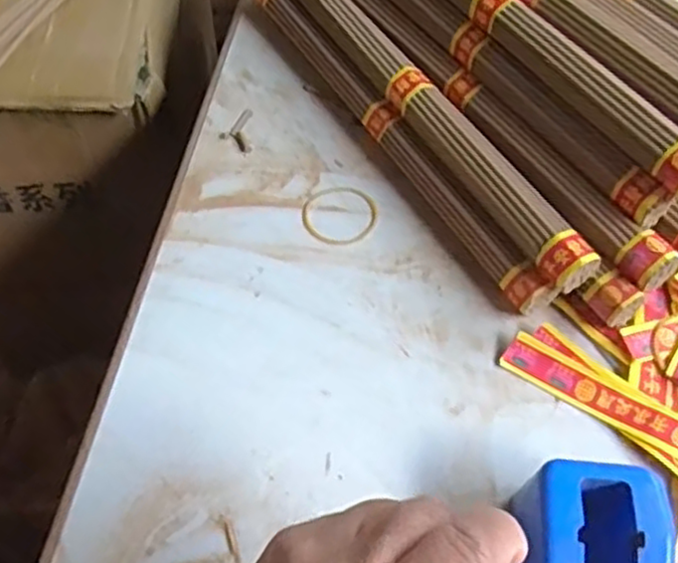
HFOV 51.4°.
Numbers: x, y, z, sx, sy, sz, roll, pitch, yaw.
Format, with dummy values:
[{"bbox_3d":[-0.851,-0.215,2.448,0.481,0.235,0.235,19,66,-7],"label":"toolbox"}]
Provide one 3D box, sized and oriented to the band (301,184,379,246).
[{"bbox_3d":[0.001,-0.042,0.432,0.044,0.004,0.046,1,56,-1],"label":"band"}]

